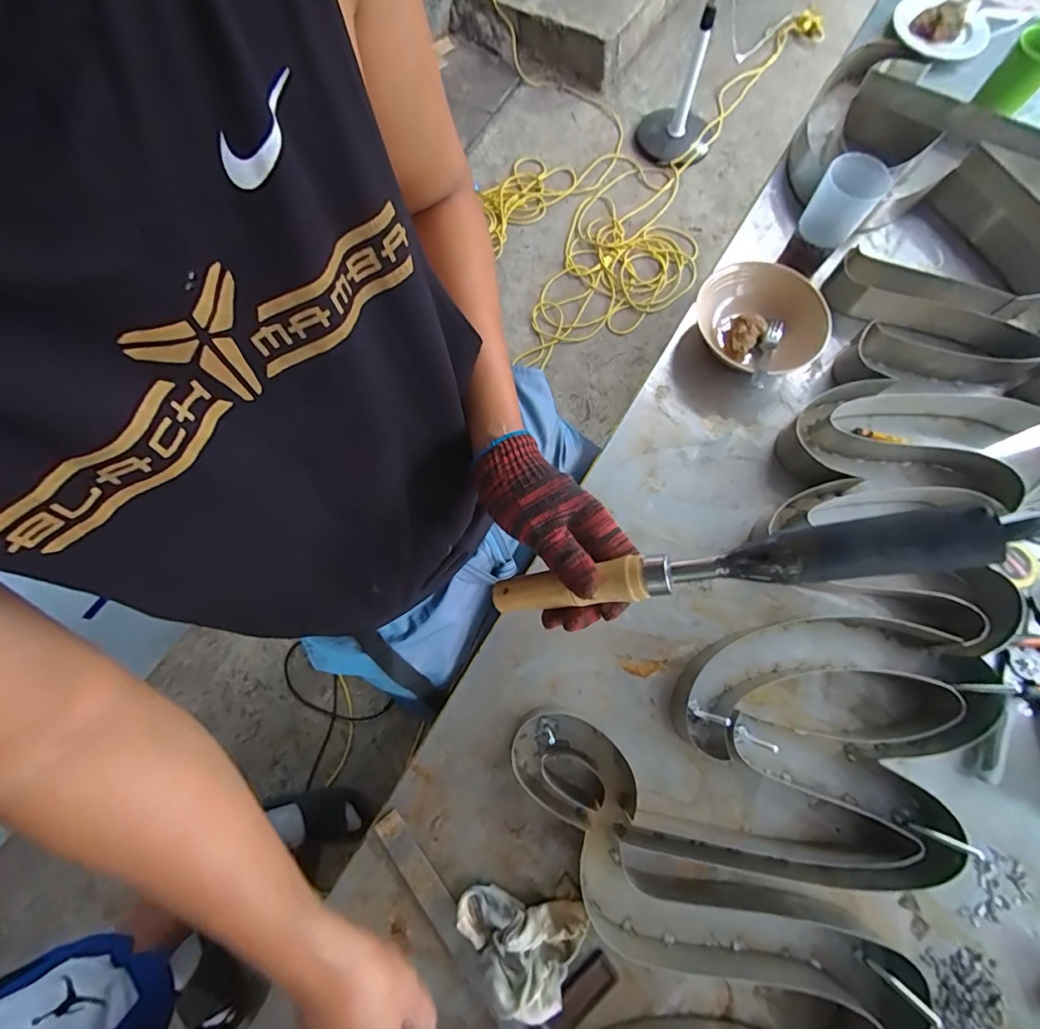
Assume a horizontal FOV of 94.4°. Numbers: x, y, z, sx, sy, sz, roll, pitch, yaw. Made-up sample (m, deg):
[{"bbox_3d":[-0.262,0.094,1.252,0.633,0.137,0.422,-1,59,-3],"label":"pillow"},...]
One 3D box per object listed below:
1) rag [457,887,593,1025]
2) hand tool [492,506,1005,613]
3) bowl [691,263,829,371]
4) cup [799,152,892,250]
[{"bbox_3d":[-0.002,0.410,0.452,0.119,0.042,0.081,8,73,3],"label":"rag"},{"bbox_3d":[0.105,0.037,0.303,0.286,0.020,0.029,-14,69,31],"label":"hand tool"},{"bbox_3d":[0.314,-0.251,0.638,0.167,0.079,0.152,0,73,1],"label":"bowl"},{"bbox_3d":[0.405,-0.389,0.609,0.072,0.076,0.077,0,73,1],"label":"cup"}]

